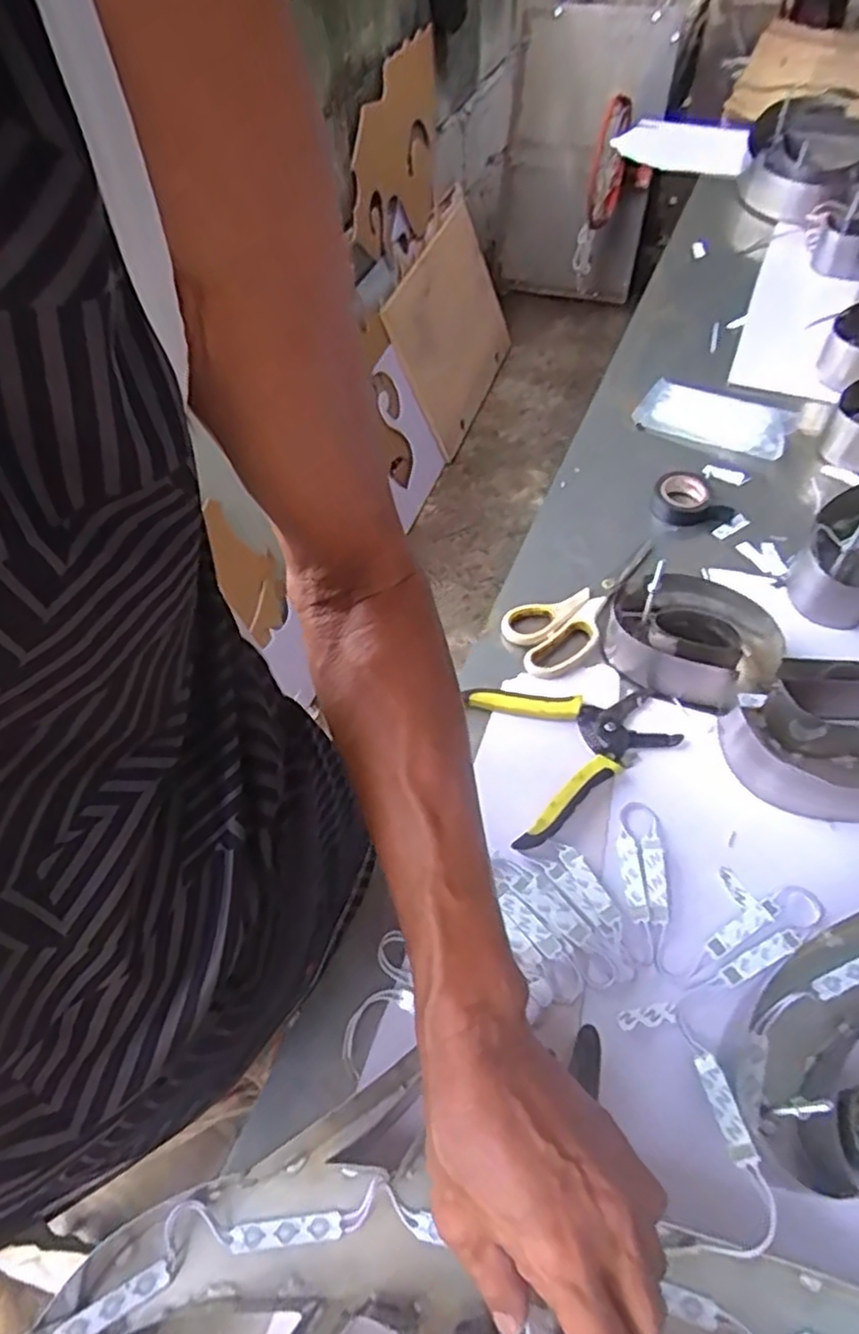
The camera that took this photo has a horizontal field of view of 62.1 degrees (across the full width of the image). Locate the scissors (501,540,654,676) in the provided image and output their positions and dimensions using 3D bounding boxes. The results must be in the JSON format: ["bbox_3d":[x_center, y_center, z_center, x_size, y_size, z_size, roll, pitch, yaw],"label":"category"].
[{"bbox_3d":[0.147,-0.053,0.625,0.182,0.019,0.071,-27,61,-19],"label":"scissors"}]

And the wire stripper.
[{"bbox_3d":[0.097,0.053,0.549,0.151,0.017,0.122,-26,60,-18],"label":"wire stripper"}]

